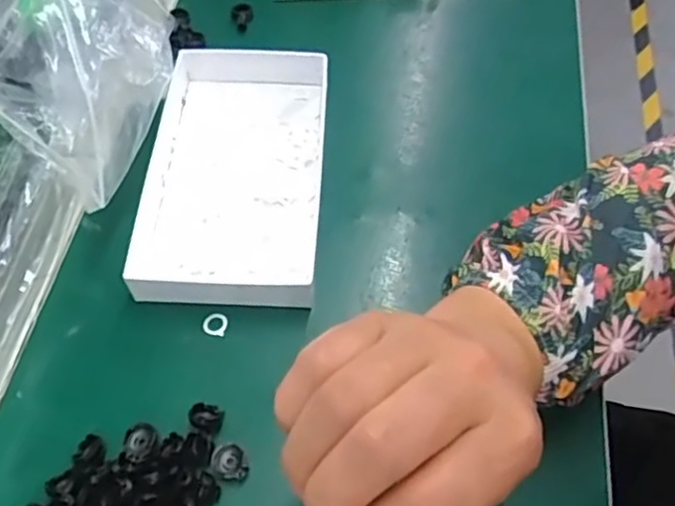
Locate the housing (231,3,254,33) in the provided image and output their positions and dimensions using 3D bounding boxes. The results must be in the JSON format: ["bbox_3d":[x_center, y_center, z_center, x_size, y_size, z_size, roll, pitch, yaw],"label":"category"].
[{"bbox_3d":[-0.071,-0.174,0.475,0.016,0.004,0.024,3,59,1],"label":"housing"}]

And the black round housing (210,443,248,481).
[{"bbox_3d":[-0.051,0.100,0.309,0.017,0.007,0.016,0,59,0],"label":"black round housing"}]

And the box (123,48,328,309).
[{"bbox_3d":[-0.063,-0.052,0.389,0.104,0.027,0.178,2,59,1],"label":"box"}]

